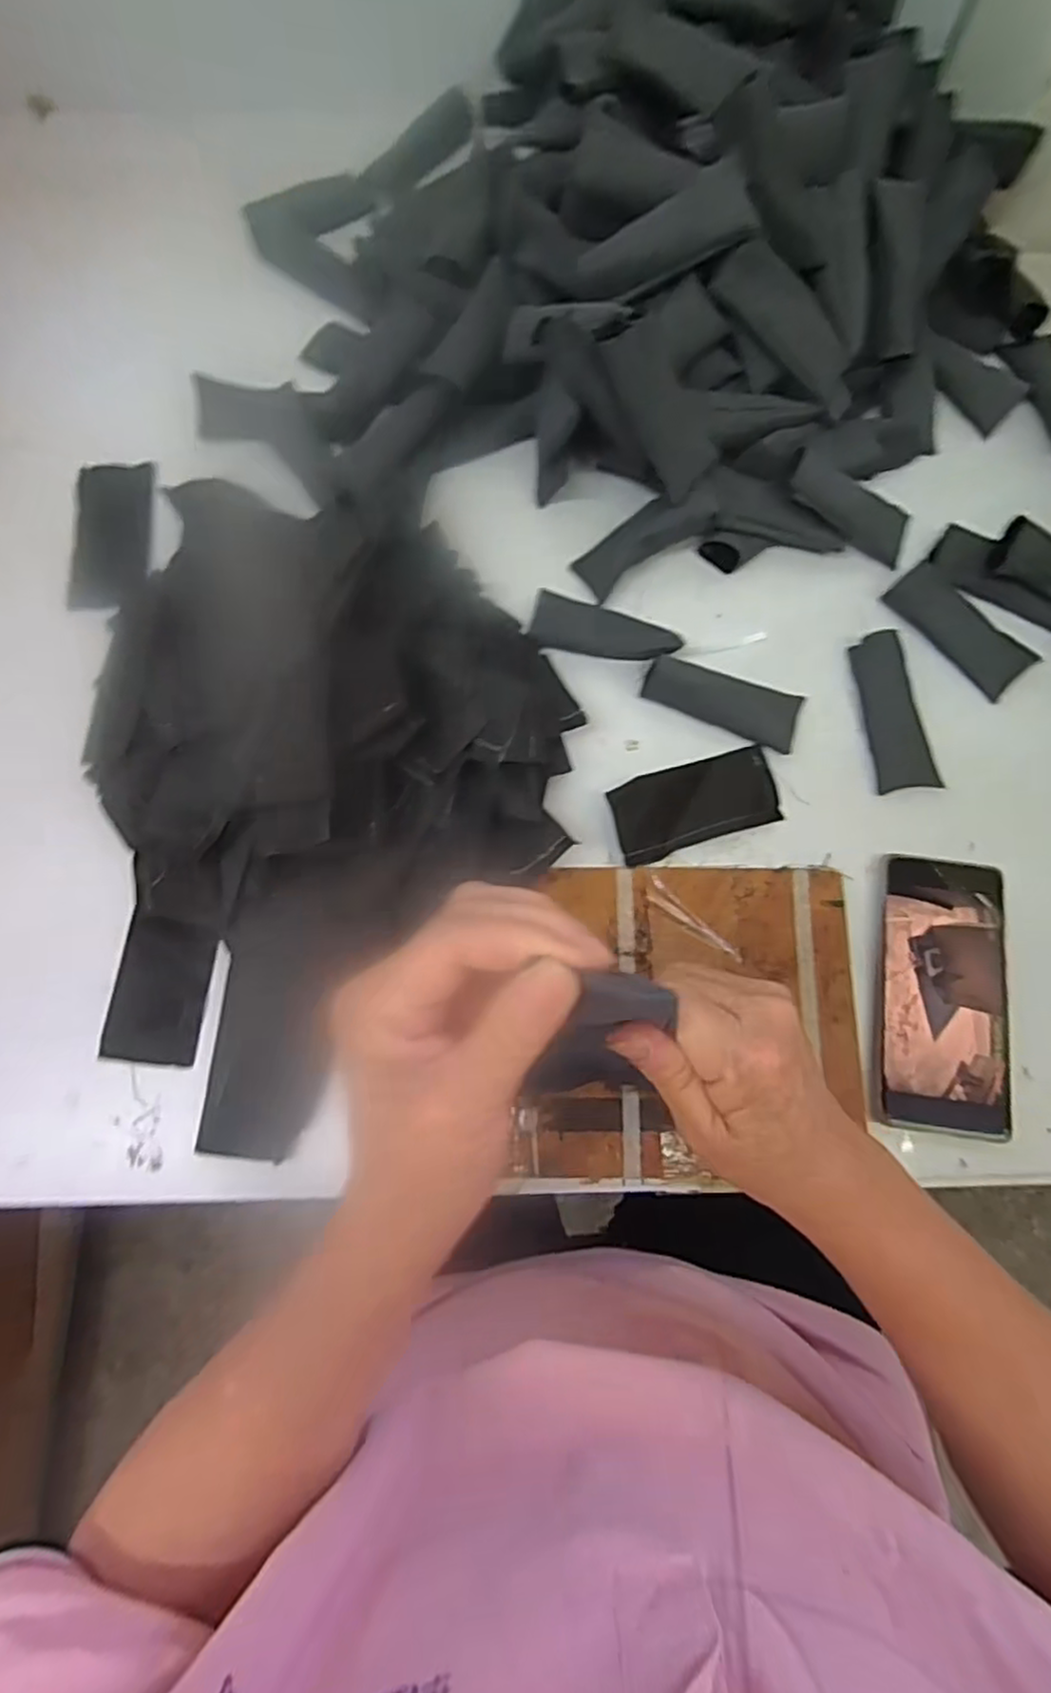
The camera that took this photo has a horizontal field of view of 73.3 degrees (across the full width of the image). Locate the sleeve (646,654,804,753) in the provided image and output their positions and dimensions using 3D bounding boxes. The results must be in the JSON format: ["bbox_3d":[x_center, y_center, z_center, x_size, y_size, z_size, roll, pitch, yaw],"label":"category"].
[{"bbox_3d":[0.131,-0.096,0.467,0.102,0.014,0.037,18,78,4],"label":"sleeve"}]

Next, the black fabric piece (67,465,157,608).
[{"bbox_3d":[-0.296,-0.223,0.507,0.063,0.013,0.109,-2,77,0],"label":"black fabric piece"}]

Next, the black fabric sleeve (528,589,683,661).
[{"bbox_3d":[0.055,-0.147,0.482,0.098,0.011,0.034,11,77,3],"label":"black fabric sleeve"}]

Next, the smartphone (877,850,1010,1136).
[{"bbox_3d":[0.251,0.086,0.423,0.075,0.012,0.161,7,77,2],"label":"smartphone"}]

